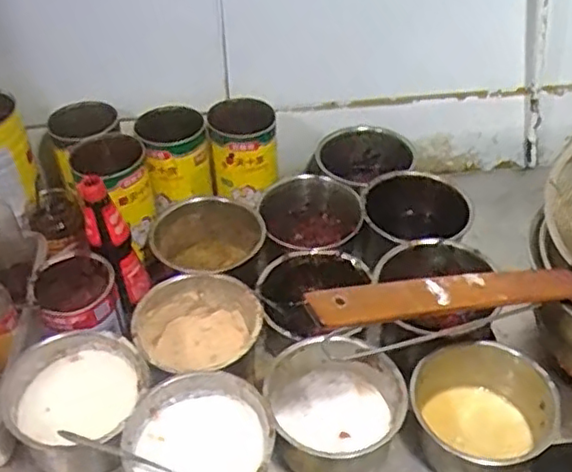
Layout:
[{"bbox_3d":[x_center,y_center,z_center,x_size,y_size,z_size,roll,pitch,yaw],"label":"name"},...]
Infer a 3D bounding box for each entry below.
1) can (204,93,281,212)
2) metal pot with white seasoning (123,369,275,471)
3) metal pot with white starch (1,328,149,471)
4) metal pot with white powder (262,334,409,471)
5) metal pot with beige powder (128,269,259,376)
[{"bbox_3d":[-0.065,-0.133,0.991,0.094,0.123,0.100,0,44,0],"label":"can"},{"bbox_3d":[-0.091,0.237,0.727,0.151,0.090,0.147,0,44,0],"label":"metal pot with white seasoning"},{"bbox_3d":[-0.227,0.189,0.758,0.150,0.096,0.150,0,44,0],"label":"metal pot with white starch"},{"bbox_3d":[0.055,0.198,0.758,0.142,0.093,0.139,0,44,0],"label":"metal pot with white powder"},{"bbox_3d":[-0.107,0.135,0.844,0.150,0.109,0.144,0,44,0],"label":"metal pot with beige powder"}]

